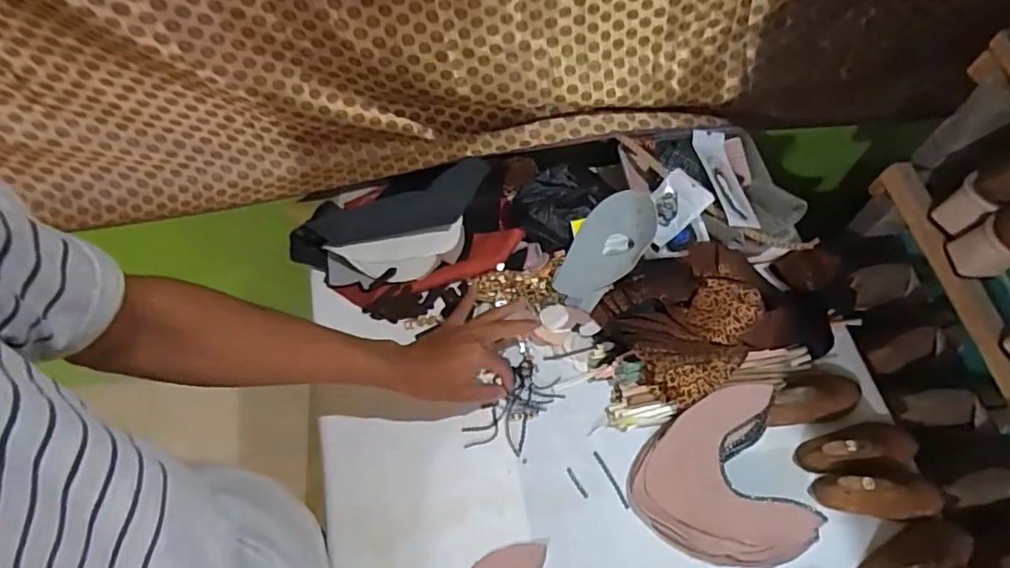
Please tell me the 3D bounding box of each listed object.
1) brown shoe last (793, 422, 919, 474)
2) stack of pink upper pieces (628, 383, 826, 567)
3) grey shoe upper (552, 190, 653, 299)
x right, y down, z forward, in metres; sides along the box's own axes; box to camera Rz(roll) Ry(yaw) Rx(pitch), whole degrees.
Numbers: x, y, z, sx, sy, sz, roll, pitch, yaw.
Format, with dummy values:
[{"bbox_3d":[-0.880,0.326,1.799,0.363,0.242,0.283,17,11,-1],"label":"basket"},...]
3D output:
[{"bbox_3d":[0.413,0.189,0.664,0.141,0.053,0.056,-8,62,-5],"label":"brown shoe last"},{"bbox_3d":[0.234,0.221,0.637,0.175,0.068,0.181,-11,62,-7],"label":"stack of pink upper pieces"},{"bbox_3d":[0.133,-0.049,0.757,0.082,0.013,0.163,37,90,2],"label":"grey shoe upper"}]

